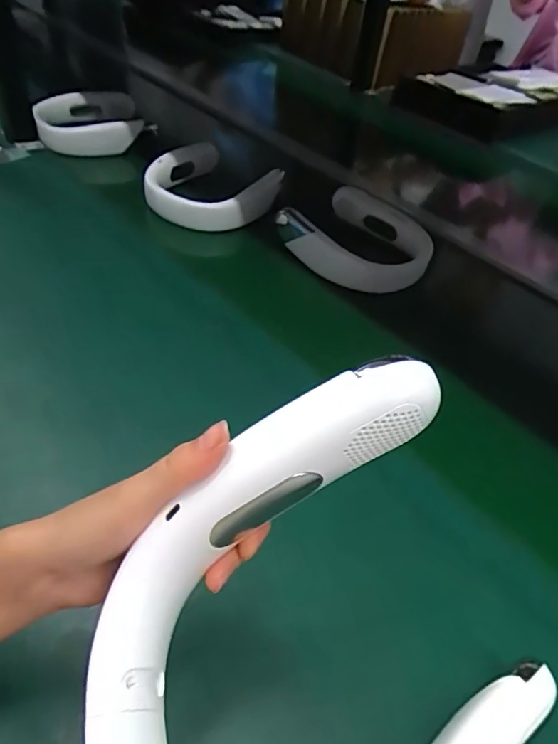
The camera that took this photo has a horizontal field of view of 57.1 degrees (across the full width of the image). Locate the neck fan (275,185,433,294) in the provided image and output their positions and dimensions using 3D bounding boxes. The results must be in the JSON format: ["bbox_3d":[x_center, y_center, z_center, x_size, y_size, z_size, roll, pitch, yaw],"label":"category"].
[{"bbox_3d":[0.104,-0.199,0.762,0.204,0.060,0.192,-1,45,-9],"label":"neck fan"}]

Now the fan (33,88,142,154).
[{"bbox_3d":[-0.346,-0.460,0.933,0.176,0.044,0.194,-9,47,-17],"label":"fan"}]

